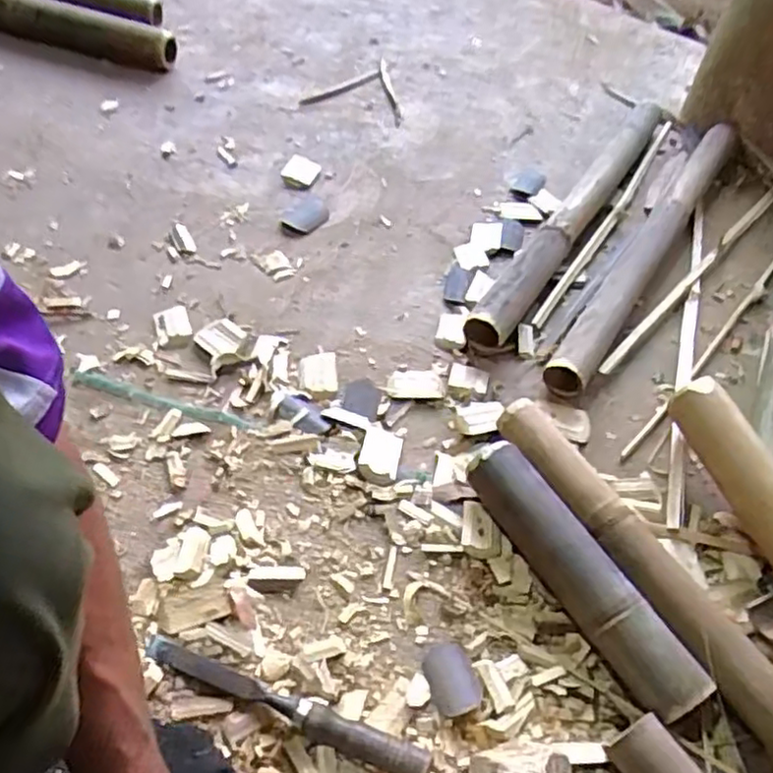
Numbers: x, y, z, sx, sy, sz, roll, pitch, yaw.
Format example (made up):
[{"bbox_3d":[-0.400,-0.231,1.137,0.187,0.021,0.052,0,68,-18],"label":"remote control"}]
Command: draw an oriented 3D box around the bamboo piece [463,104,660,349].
[{"bbox_3d":[0.276,-0.261,0.963,0.055,0.051,0.626,29,55,16],"label":"bamboo piece"}]

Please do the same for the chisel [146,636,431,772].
[{"bbox_3d":[-0.081,0.247,0.532,0.239,0.029,0.027,22,53,11],"label":"chisel"}]

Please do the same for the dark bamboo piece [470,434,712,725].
[{"bbox_3d":[0.166,0.166,0.601,0.051,0.063,0.262,-24,58,-23],"label":"dark bamboo piece"}]

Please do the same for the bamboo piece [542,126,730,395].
[{"bbox_3d":[0.365,-0.201,0.927,0.057,0.042,0.626,30,55,17],"label":"bamboo piece"}]

